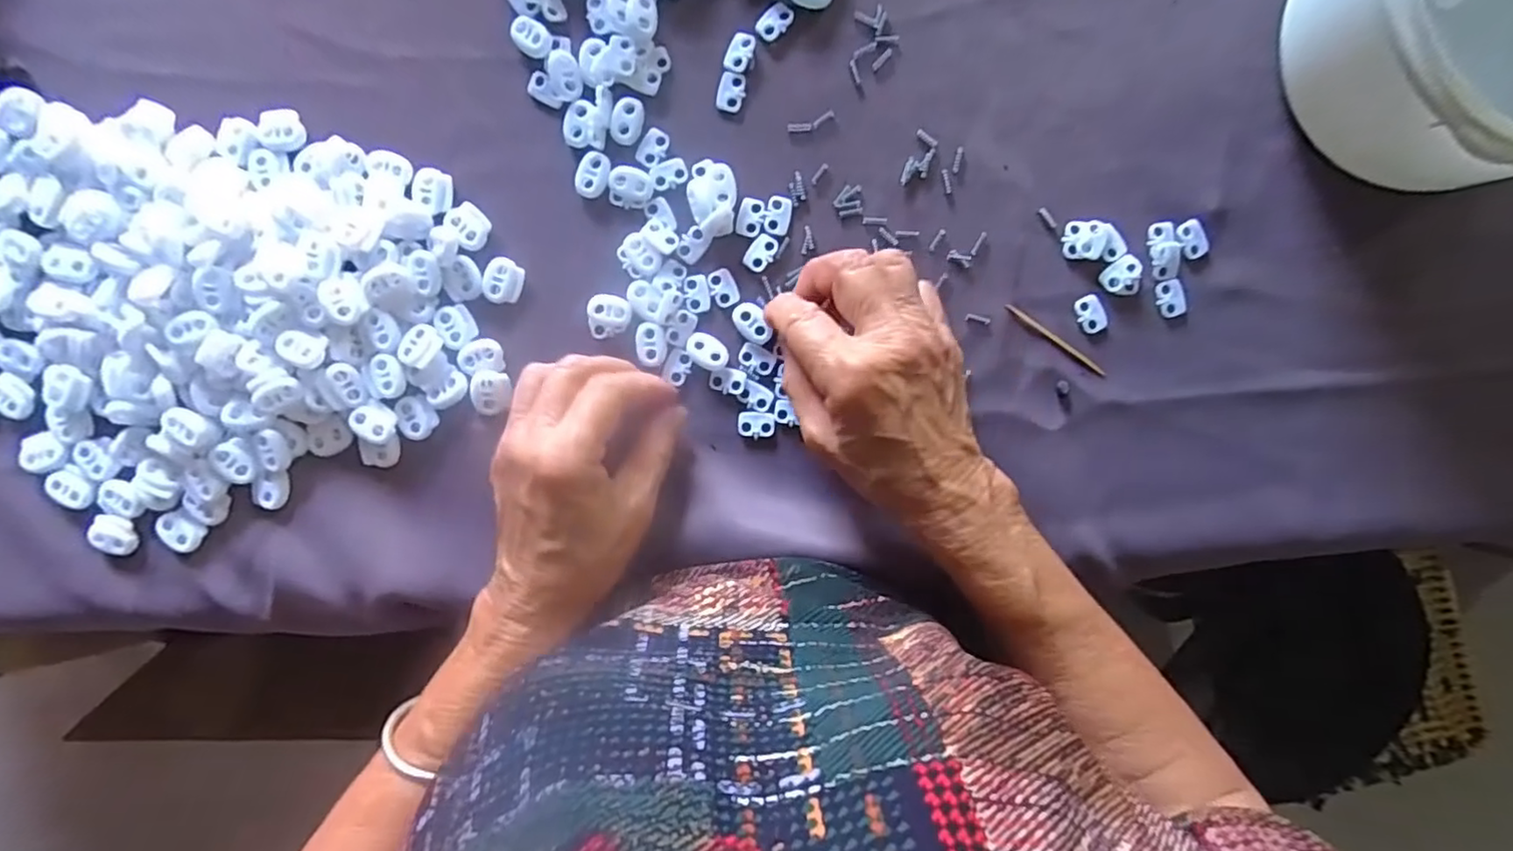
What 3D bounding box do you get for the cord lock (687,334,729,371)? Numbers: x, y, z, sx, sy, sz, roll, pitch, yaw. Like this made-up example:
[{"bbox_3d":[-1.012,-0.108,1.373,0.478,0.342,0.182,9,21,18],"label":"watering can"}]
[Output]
[{"bbox_3d":[-0.025,-0.038,0.326,0.022,0.004,0.015,36,93,-3],"label":"cord lock"}]

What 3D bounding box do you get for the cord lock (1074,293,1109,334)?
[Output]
[{"bbox_3d":[0.170,-0.056,0.325,0.013,0.004,0.019,-22,94,1],"label":"cord lock"}]

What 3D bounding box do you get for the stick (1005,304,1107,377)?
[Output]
[{"bbox_3d":[0.153,-0.043,0.327,0.061,0.004,0.004,34,93,-3],"label":"stick"}]

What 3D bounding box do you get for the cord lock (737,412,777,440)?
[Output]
[{"bbox_3d":[0.000,0.000,0.329,0.019,0.004,0.013,6,94,-1],"label":"cord lock"}]

